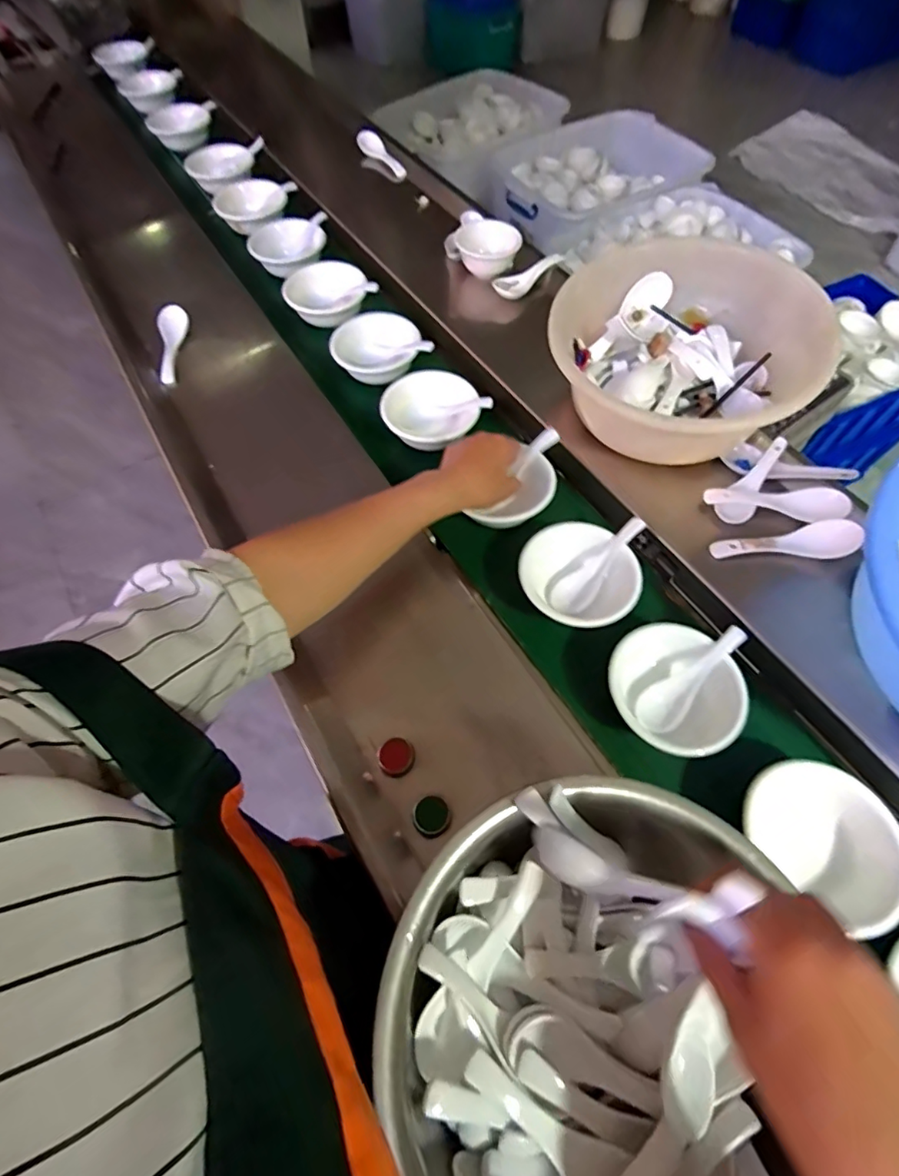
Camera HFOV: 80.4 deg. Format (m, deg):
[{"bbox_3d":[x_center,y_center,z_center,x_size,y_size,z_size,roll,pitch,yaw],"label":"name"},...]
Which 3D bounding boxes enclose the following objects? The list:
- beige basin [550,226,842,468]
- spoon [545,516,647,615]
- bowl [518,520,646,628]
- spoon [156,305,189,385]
[{"bbox_3d":[0.246,-0.253,0.570,0.268,0.108,0.235,35,67,17],"label":"beige basin"},{"bbox_3d":[0.145,-0.022,0.532,0.119,0.025,0.046,-46,69,1],"label":"spoon"},{"bbox_3d":[0.128,-0.006,0.533,0.103,0.052,0.112,0,61,0],"label":"bowl"},{"bbox_3d":[-0.373,-0.327,0.712,0.034,0.039,0.118,-8,62,-4],"label":"spoon"}]

